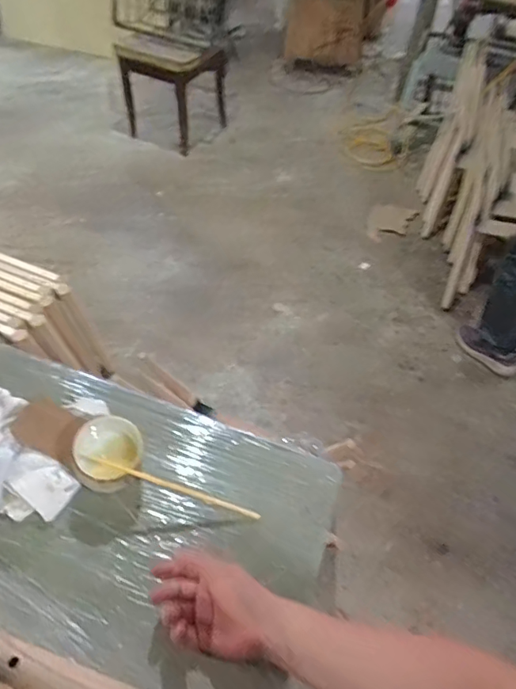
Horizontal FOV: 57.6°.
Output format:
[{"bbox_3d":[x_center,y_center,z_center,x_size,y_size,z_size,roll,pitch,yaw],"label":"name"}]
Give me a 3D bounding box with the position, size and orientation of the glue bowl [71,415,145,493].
[{"bbox_3d":[-0.180,0.138,0.578,0.080,0.065,0.078,1,48,-1],"label":"glue bowl"}]

